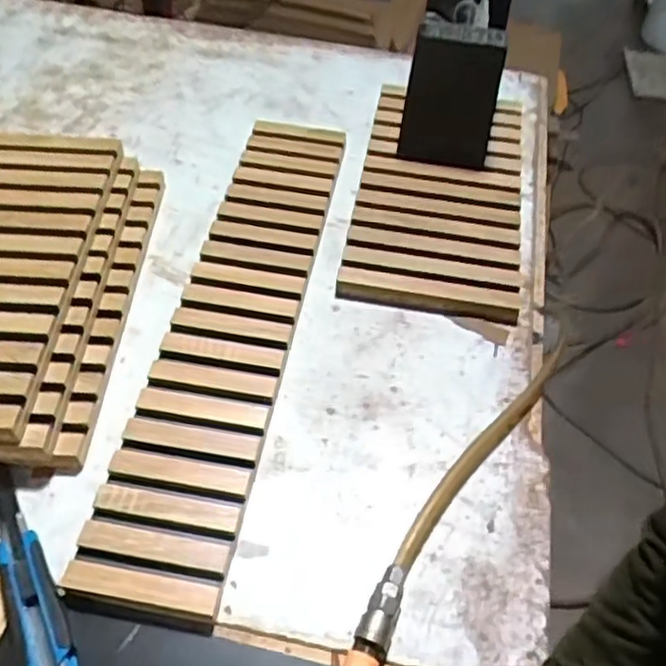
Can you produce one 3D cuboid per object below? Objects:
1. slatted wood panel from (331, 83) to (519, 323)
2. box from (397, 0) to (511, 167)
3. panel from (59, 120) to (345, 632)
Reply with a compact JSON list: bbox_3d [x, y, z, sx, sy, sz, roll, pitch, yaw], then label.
[{"bbox_3d":[0.127,-0.169,0.821,0.185,0.027,0.373,10,52,4],"label":"slatted wood panel"},{"bbox_3d":[0.146,-0.311,0.820,0.101,0.155,0.159,11,52,4],"label":"box"},{"bbox_3d":[-0.095,-0.017,0.680,0.115,0.027,0.567,10,52,4],"label":"panel"}]

